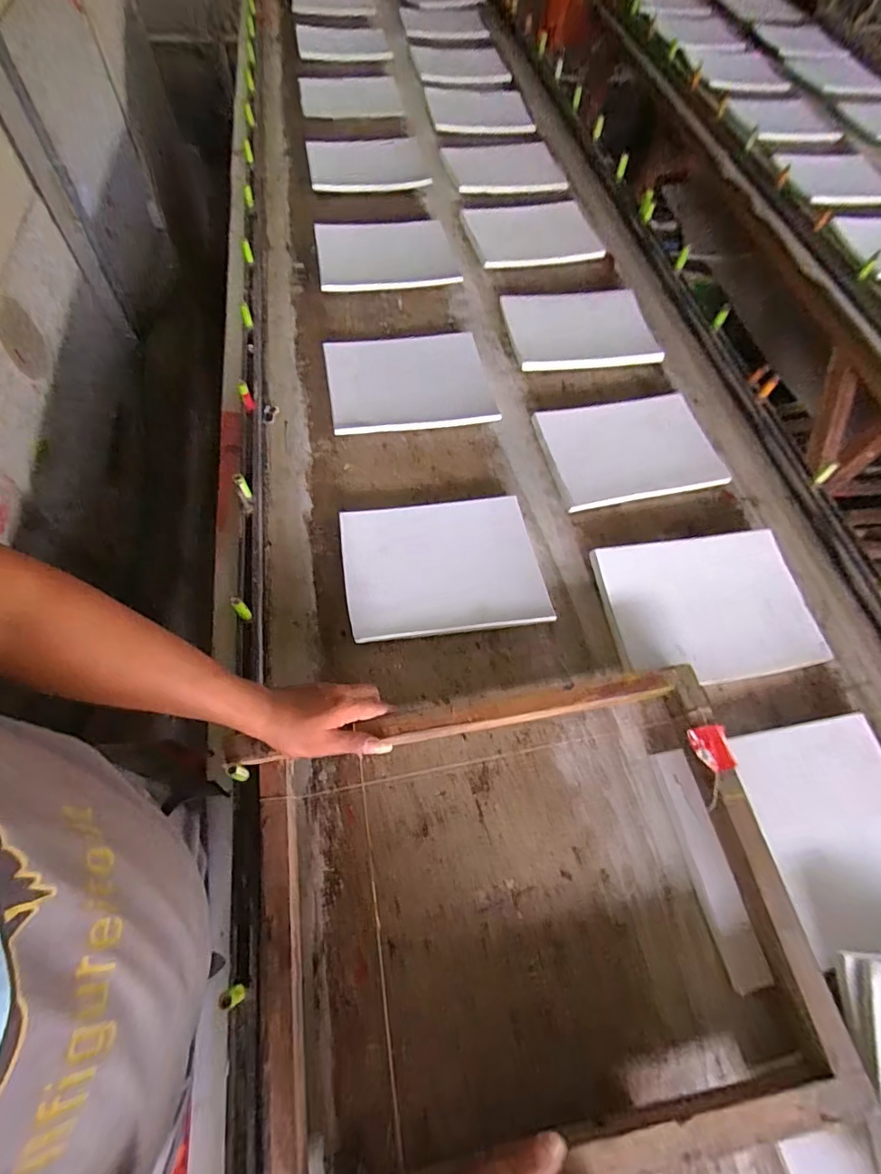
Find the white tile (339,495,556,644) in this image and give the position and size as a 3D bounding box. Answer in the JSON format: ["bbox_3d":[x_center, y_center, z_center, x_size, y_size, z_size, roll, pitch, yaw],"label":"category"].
[{"bbox_3d":[-0.001,-0.032,0.714,0.263,0.011,0.206,-8,64,-3],"label":"white tile"}]

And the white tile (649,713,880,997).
[{"bbox_3d":[0.393,0.274,0.560,0.254,0.023,0.223,-13,60,0],"label":"white tile"}]

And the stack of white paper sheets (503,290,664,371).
[{"bbox_3d":[0.257,-0.486,0.952,0.261,0.013,0.198,-7,63,-4],"label":"stack of white paper sheets"}]

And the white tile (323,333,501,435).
[{"bbox_3d":[-0.056,-0.358,0.882,0.270,0.017,0.211,-8,67,-9],"label":"white tile"}]

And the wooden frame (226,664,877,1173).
[{"bbox_3d":[0.077,0.307,0.503,0.514,0.058,0.396,-9,63,-5],"label":"wooden frame"}]

